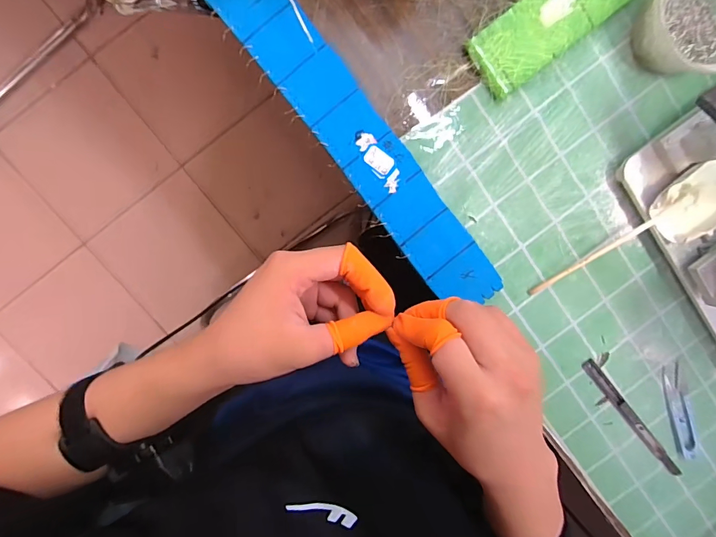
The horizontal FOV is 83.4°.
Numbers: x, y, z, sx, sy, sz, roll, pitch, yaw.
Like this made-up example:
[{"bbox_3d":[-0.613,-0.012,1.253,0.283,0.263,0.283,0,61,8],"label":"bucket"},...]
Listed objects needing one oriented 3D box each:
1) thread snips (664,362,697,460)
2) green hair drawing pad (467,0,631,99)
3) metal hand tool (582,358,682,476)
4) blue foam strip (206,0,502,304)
[{"bbox_3d":[0.328,0.147,0.409,0.021,0.006,0.101,-18,99,-4],"label":"thread snips"},{"bbox_3d":[0.180,-0.224,0.342,0.187,0.016,0.057,-39,99,0],"label":"green hair drawing pad"},{"bbox_3d":[0.281,0.155,0.409,0.014,0.004,0.169,-42,99,0],"label":"metal hand tool"},{"bbox_3d":[0.007,-0.101,0.343,0.054,0.012,0.330,-39,99,0],"label":"blue foam strip"}]

